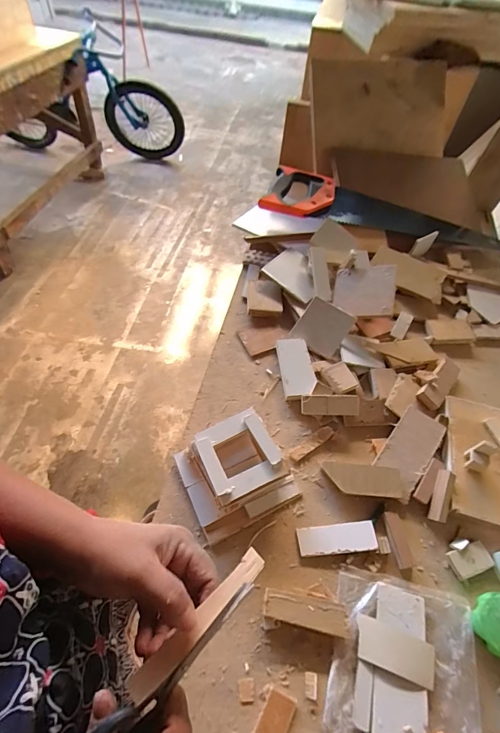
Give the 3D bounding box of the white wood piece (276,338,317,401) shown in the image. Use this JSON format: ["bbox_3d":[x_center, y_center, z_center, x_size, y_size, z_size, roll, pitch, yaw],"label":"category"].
[{"bbox_3d":[0.073,-0.001,0.559,0.049,0.013,0.108,-2,54,-7],"label":"white wood piece"}]

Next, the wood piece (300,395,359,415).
[{"bbox_3d":[0.114,0.054,0.513,0.081,0.007,0.028,1,76,-1],"label":"wood piece"}]

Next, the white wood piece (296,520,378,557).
[{"bbox_3d":[0.104,0.206,0.433,0.092,0.010,0.033,-3,54,-7],"label":"white wood piece"}]

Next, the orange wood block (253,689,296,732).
[{"bbox_3d":[0.024,0.337,0.342,0.029,0.004,0.042,25,55,13],"label":"orange wood block"}]

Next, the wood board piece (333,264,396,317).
[{"bbox_3d":[0.192,-0.128,0.610,0.099,0.011,0.096,3,71,28],"label":"wood board piece"}]

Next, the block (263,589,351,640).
[{"bbox_3d":[0.060,0.264,0.387,0.090,0.016,0.027,12,53,4],"label":"block"}]

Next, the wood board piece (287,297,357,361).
[{"bbox_3d":[0.120,-0.064,0.597,0.080,0.006,0.083,34,88,10],"label":"wood board piece"}]

